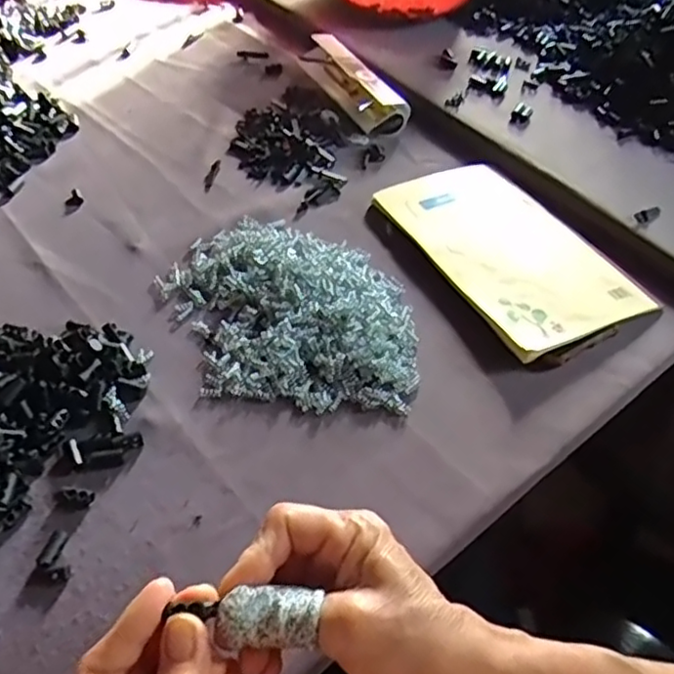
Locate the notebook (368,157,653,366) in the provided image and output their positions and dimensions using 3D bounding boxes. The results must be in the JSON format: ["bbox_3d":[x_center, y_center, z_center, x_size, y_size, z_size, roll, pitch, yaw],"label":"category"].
[{"bbox_3d":[0.138,-0.076,0.519,0.137,0.010,0.218,-20,53,-20],"label":"notebook"}]

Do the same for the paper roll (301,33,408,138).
[{"bbox_3d":[0.016,-0.262,0.663,0.045,0.032,0.160,-21,53,-21],"label":"paper roll"}]

